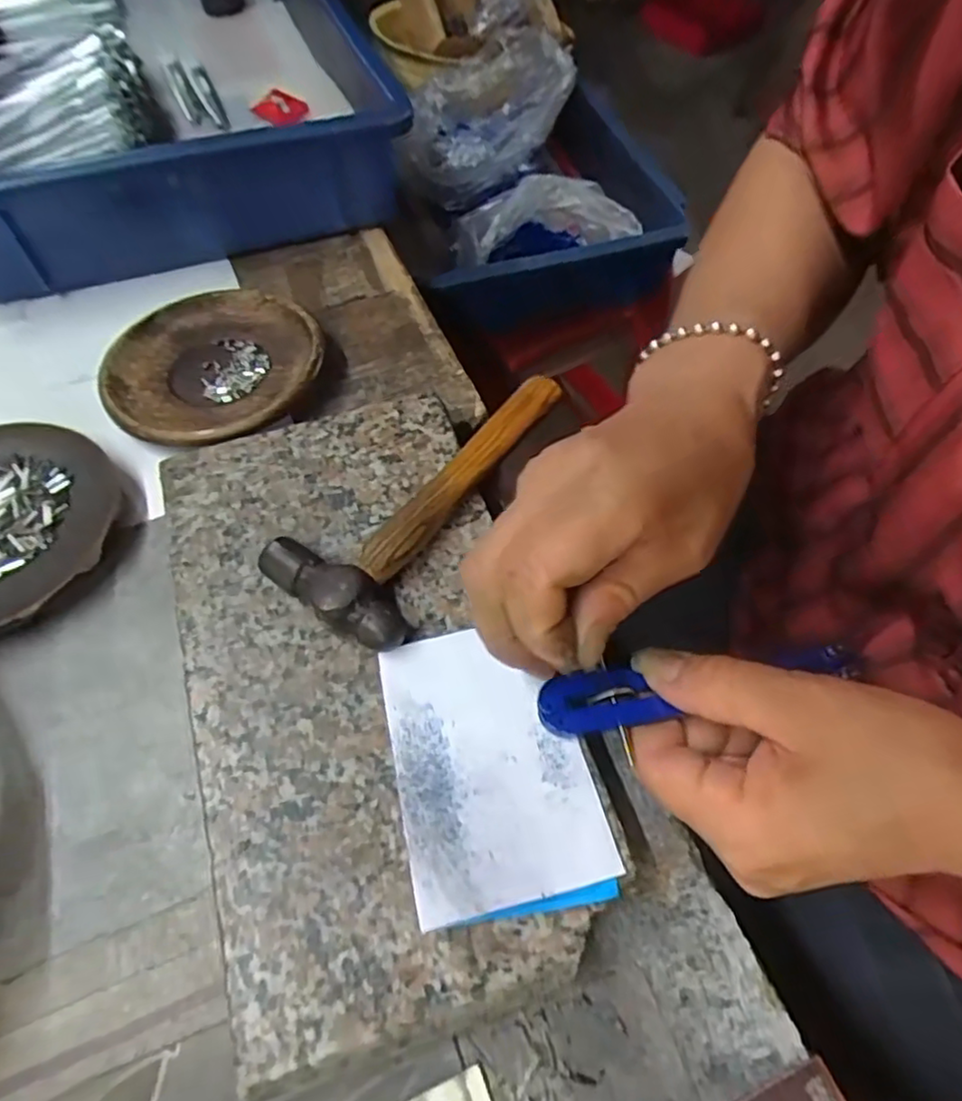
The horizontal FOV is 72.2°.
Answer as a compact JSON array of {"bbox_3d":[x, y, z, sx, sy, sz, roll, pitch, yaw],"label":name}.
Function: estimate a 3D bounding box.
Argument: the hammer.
[{"bbox_3d":[-0.022,-0.029,0.282,0.062,0.021,0.151,28,62,17],"label":"hammer"}]

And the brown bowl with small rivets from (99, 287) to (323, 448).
[{"bbox_3d":[-0.143,-0.099,0.358,0.110,0.022,0.111,0,58,0],"label":"brown bowl with small rivets"}]

